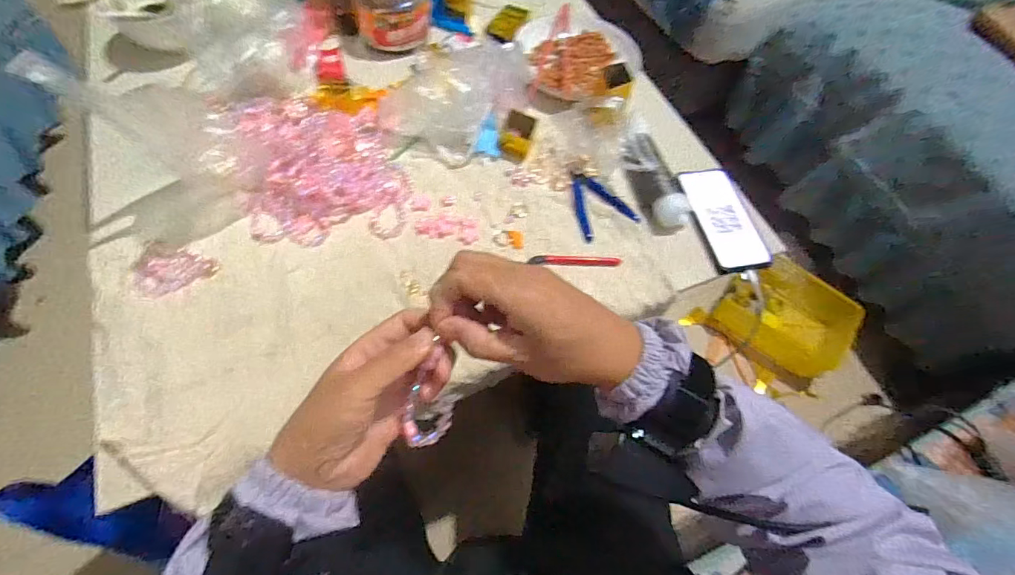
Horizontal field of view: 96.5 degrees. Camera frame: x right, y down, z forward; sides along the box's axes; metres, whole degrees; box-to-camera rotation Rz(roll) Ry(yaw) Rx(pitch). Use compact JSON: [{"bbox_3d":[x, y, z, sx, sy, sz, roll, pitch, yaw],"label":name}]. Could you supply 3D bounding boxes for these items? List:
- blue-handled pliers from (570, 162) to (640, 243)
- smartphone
[{"bbox_3d":[0.110,-0.121,0.598,0.080,0.016,0.114,-25,66,-16],"label":"blue-handled pliers"},{"bbox_3d":[0.286,-0.091,0.593,0.081,0.014,0.155,-10,63,-9],"label":"smartphone"}]

